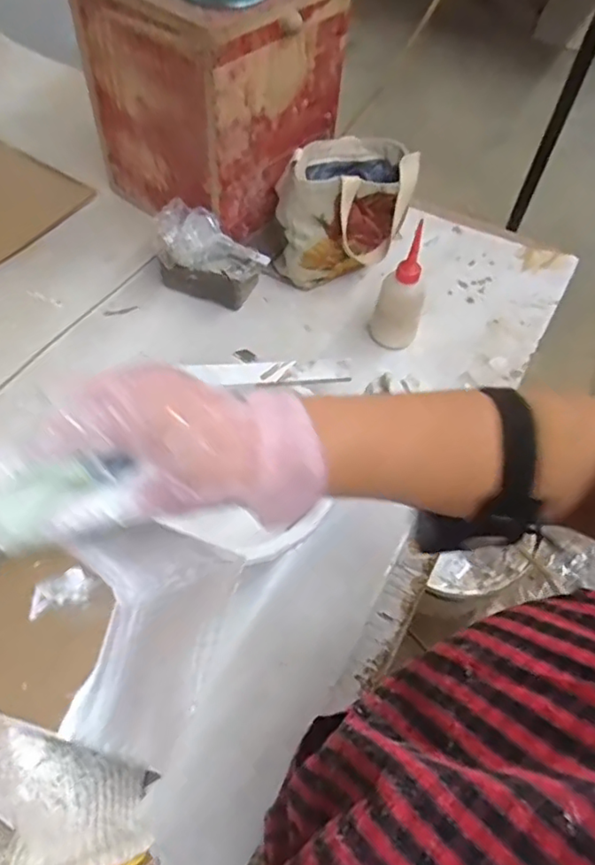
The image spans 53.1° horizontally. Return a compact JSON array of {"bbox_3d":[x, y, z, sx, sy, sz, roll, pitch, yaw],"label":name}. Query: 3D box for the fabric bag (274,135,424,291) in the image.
[{"bbox_3d":[0.070,-0.321,0.845,0.166,0.153,0.200,15,59,6],"label":"fabric bag"}]

